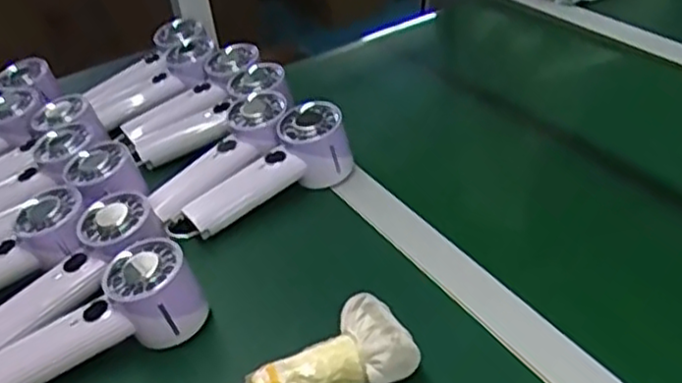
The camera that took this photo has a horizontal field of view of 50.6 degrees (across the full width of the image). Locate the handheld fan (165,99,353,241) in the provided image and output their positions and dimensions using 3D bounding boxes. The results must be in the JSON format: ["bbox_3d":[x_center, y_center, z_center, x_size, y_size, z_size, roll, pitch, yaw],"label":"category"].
[{"bbox_3d":[-0.077,-0.010,0.694,0.193,0.068,0.061,-34,42,-14],"label":"handheld fan"}]

